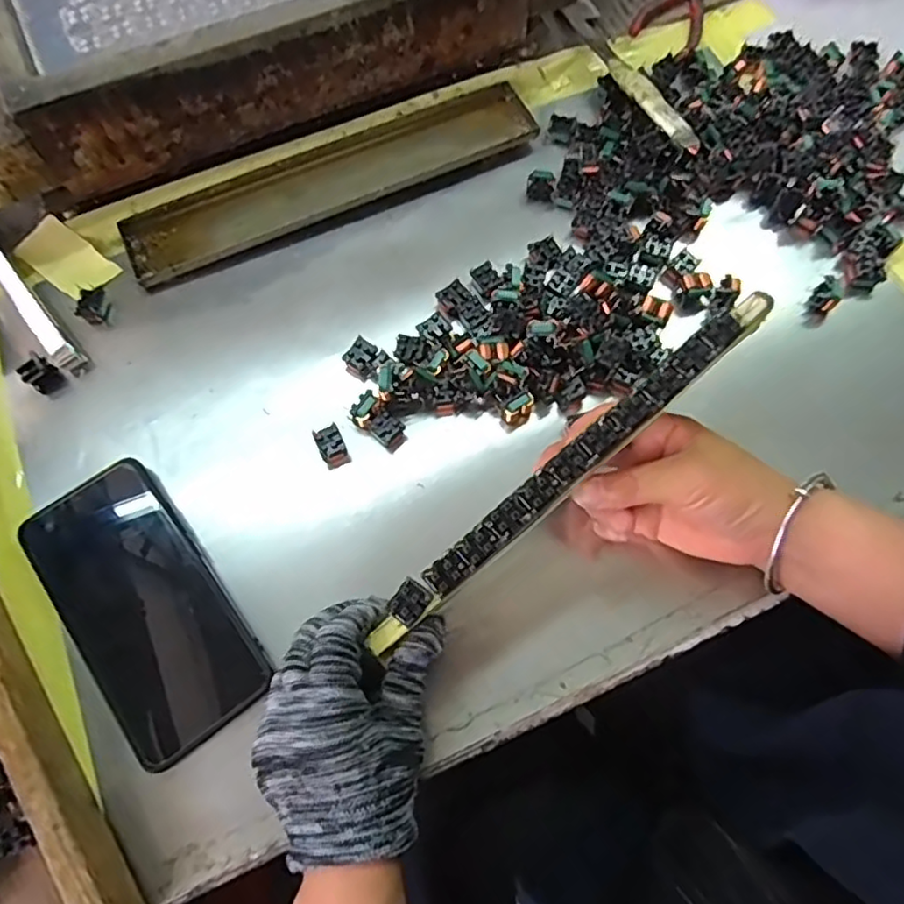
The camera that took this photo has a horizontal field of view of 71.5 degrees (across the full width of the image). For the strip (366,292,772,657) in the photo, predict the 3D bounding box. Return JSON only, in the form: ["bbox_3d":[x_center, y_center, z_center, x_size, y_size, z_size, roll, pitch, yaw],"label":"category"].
[{"bbox_3d":[0.057,0.009,0.306,0.246,0.017,0.017,-41,75,-1],"label":"strip"}]

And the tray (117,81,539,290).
[{"bbox_3d":[-0.083,-0.194,0.447,0.298,0.013,0.059,-24,76,-9],"label":"tray"}]

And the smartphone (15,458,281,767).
[{"bbox_3d":[-0.170,0.082,0.345,0.076,0.015,0.158,-37,79,-12],"label":"smartphone"}]

